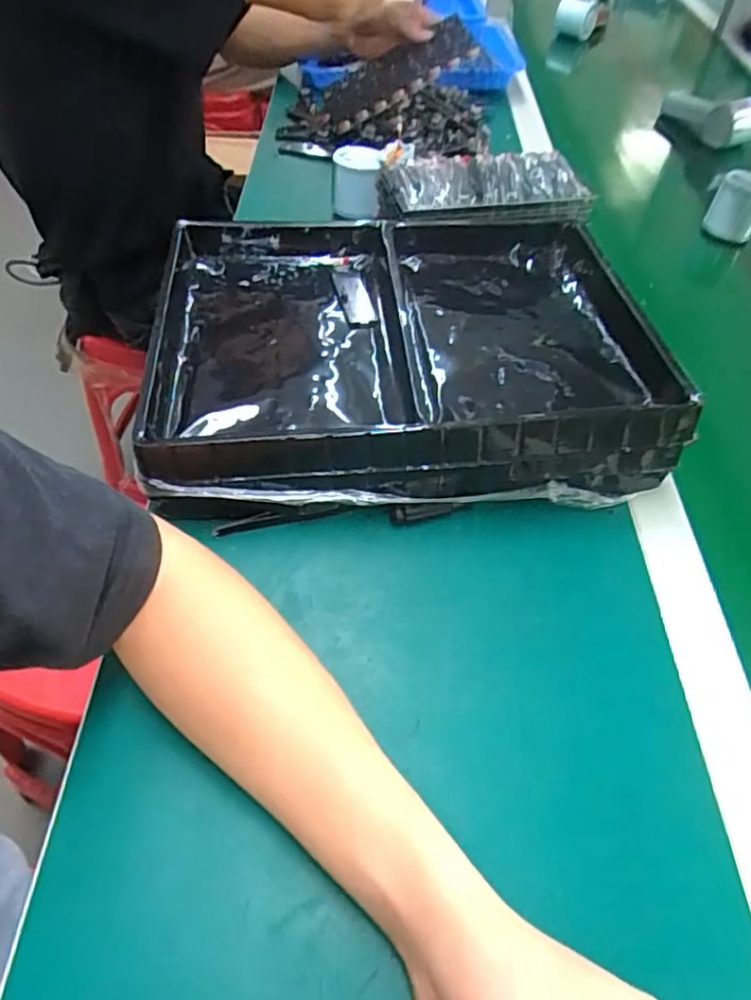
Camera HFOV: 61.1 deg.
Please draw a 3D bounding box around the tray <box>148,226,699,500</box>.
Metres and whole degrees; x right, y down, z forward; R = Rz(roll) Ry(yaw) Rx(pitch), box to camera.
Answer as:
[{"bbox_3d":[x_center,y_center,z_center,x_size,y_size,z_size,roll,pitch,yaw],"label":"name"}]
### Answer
[{"bbox_3d":[0.018,-0.127,0.508,0.368,0.074,0.302,-3,51,-6],"label":"tray"}]

